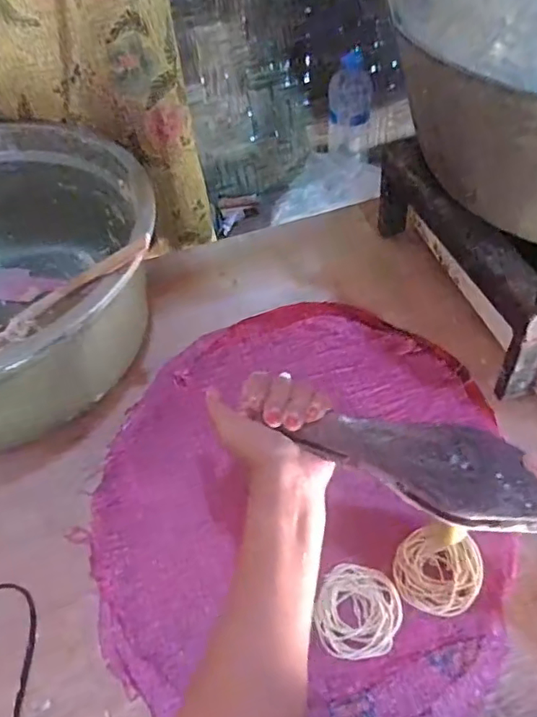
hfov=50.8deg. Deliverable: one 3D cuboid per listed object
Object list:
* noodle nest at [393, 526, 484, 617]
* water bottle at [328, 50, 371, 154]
[{"bbox_3d":[0.146,0.182,0.486,0.072,0.013,0.069,-2,52,3],"label":"noodle nest"},{"bbox_3d":[0.129,-0.389,0.893,0.068,0.147,0.058,3,52,8],"label":"water bottle"}]

